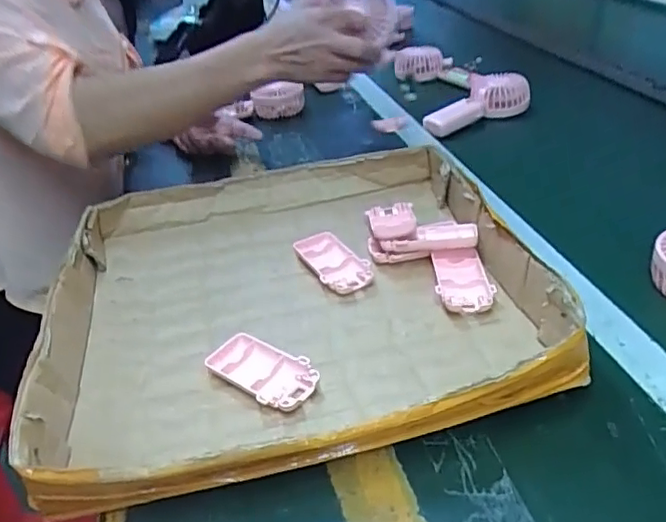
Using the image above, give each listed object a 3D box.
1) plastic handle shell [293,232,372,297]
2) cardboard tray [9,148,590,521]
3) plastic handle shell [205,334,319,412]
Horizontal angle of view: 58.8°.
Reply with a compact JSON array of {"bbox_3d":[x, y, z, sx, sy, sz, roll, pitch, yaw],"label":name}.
[{"bbox_3d":[0.000,0.002,0.589,0.049,0.016,0.092,-18,36,-17],"label":"plastic handle shell"},{"bbox_3d":[-0.042,0.023,0.533,0.396,0.059,0.381,-12,35,-9],"label":"cardboard tray"},{"bbox_3d":[-0.057,0.089,0.474,0.094,0.019,0.048,23,44,36],"label":"plastic handle shell"}]

